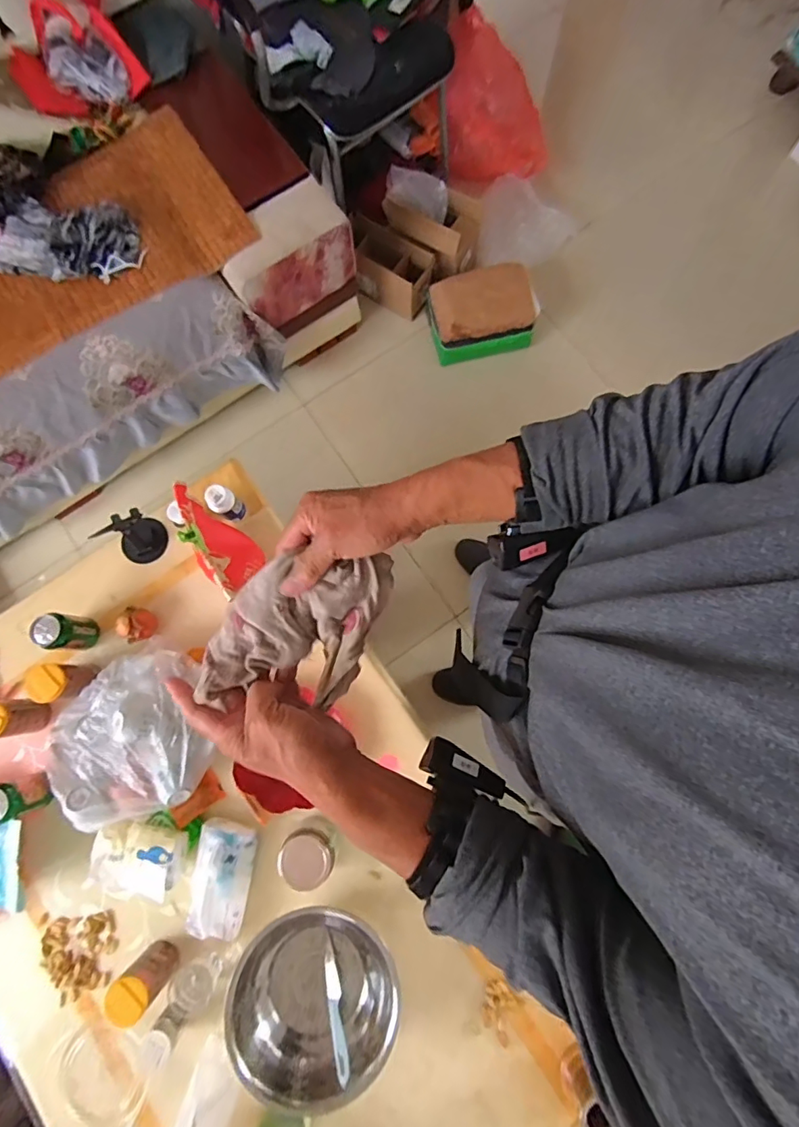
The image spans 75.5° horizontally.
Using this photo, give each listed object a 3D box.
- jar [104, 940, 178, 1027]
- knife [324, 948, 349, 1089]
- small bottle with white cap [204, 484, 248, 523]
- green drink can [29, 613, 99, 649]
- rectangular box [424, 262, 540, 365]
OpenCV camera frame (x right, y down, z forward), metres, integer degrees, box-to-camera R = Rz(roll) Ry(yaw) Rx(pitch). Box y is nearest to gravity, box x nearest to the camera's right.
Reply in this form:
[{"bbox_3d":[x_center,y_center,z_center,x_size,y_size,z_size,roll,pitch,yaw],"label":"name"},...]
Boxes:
[{"bbox_3d":[-0.414,0.676,0.841,0.065,0.126,0.064,34,81,8],"label":"jar"},{"bbox_3d":[-0.101,0.711,0.814,0.022,0.015,0.164,-15,51,-2],"label":"knife"},{"bbox_3d":[-0.337,-0.114,1.000,0.043,0.110,0.047,0,78,1],"label":"small bottle with white cap"},{"bbox_3d":[-0.612,0.126,0.948,0.065,0.102,0.063,0,78,1],"label":"green drink can"},{"bbox_3d":[0.247,-0.754,1.567,0.304,0.165,0.204,-10,78,-1],"label":"rectangular box"}]

